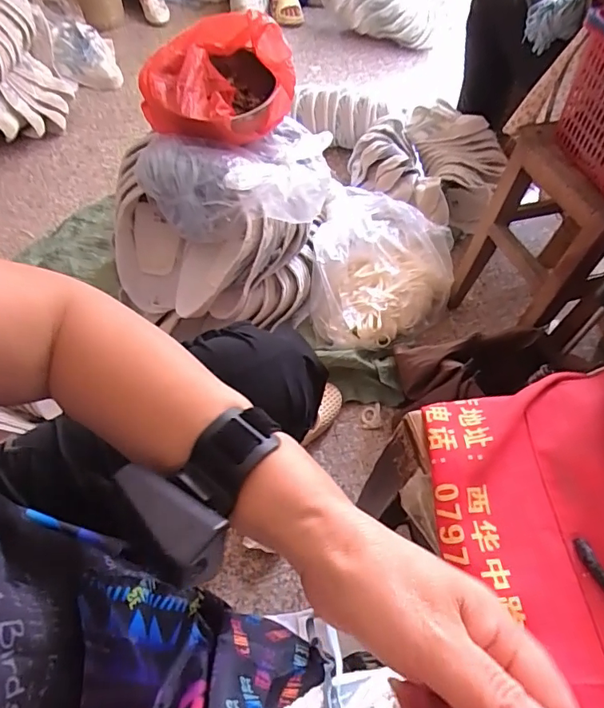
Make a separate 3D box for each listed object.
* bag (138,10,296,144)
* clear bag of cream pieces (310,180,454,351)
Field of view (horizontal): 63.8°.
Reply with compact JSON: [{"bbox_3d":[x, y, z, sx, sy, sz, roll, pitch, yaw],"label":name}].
[{"bbox_3d":[-0.135,-0.459,0.816,0.240,0.130,0.196,-38,66,-25],"label":"bag"},{"bbox_3d":[0.176,-0.179,1.017,0.305,0.142,0.363,5,56,0],"label":"clear bag of cream pieces"}]

